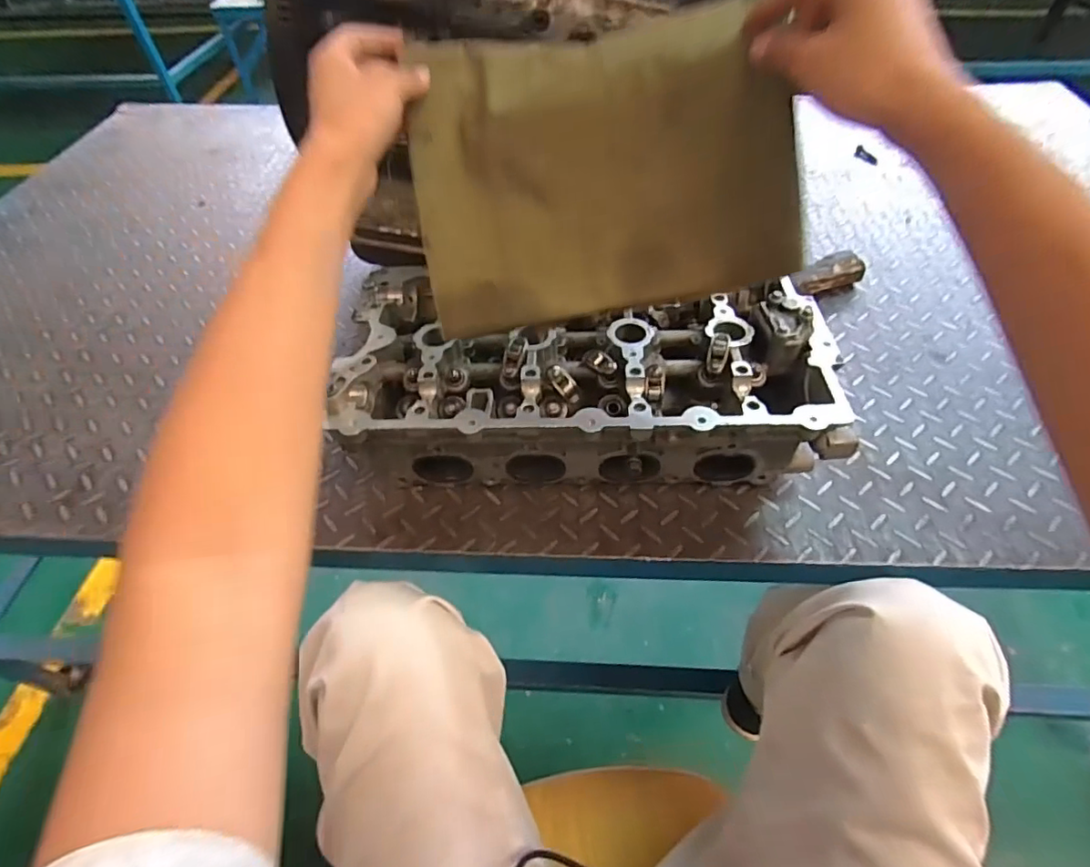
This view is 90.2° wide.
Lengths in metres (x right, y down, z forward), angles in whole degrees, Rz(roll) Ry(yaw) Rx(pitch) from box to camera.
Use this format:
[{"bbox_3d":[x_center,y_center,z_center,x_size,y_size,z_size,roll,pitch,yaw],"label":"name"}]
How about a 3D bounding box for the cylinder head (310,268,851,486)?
[{"bbox_3d":[0.040,-0.046,0.553,0.431,0.148,0.213,-2,51,1],"label":"cylinder head"}]

